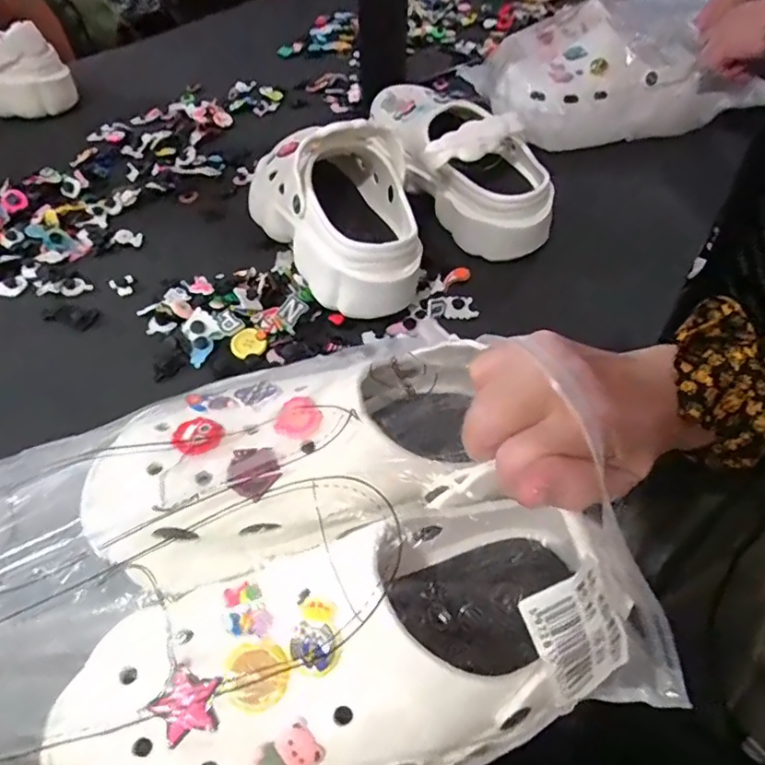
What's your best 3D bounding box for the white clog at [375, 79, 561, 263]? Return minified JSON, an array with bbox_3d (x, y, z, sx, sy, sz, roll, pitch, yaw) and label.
[{"bbox_3d":[0.064,-0.233,0.562,0.124,0.117,0.253,-23,53,-20],"label":"white clog"}]

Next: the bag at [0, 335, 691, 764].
[{"bbox_3d":[-0.059,0.088,0.247,0.323,0.089,0.206,-16,51,-15],"label":"bag"}]

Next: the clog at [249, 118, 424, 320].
[{"bbox_3d":[-0.049,-0.170,0.508,0.119,0.119,0.252,-17,51,-16],"label":"clog"}]

